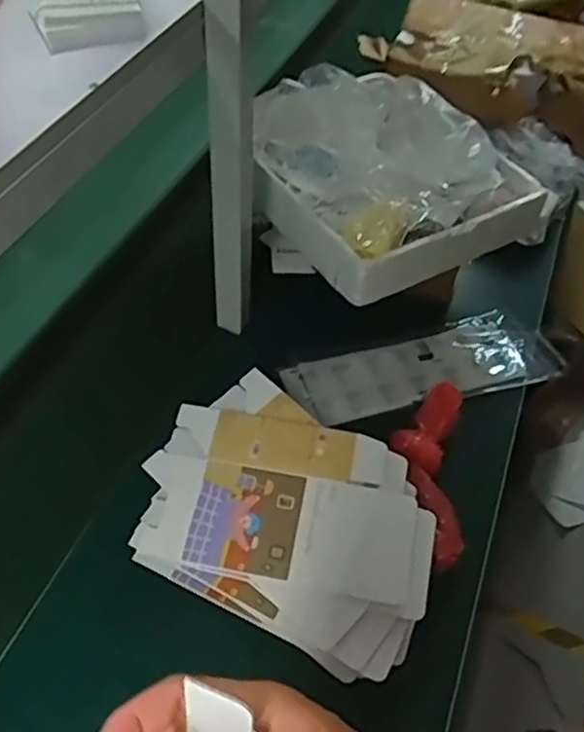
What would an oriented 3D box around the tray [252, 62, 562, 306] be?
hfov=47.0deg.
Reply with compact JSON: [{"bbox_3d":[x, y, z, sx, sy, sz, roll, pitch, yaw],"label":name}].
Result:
[{"bbox_3d":[0.128,-0.296,0.943,0.336,0.155,0.345,-23,56,-22],"label":"tray"}]

